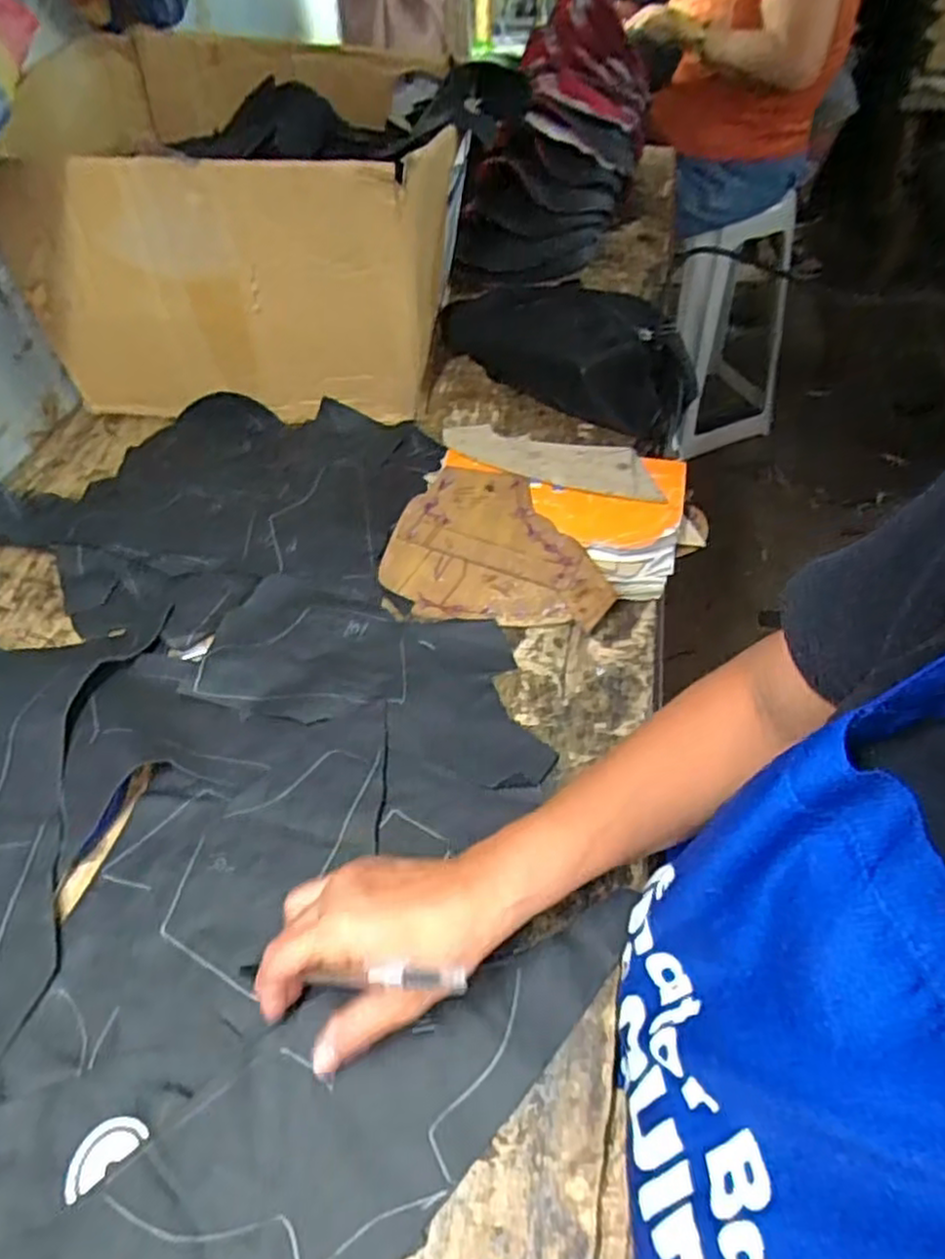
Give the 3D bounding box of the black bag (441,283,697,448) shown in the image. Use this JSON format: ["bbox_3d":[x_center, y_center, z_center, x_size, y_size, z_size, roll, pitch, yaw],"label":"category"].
[{"bbox_3d":[0.093,-0.289,0.731,0.293,0.082,0.105,35,59,27],"label":"black bag"}]

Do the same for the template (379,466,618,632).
[{"bbox_3d":[0.020,-0.069,0.573,0.178,0.011,0.125,6,75,14],"label":"template"}]

